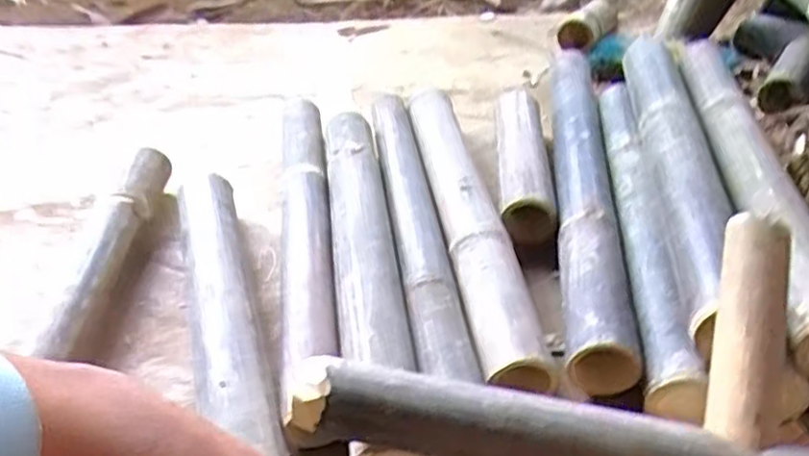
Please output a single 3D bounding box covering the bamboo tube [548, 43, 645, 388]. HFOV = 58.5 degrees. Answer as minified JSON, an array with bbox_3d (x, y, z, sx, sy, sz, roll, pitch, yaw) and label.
[{"bbox_3d":[0.239,-0.077,0.980,0.075,0.073,0.702,2,37,7],"label":"bamboo tube"}]

